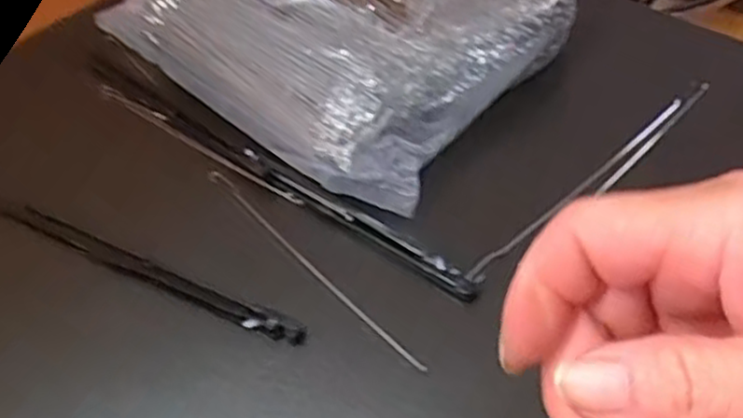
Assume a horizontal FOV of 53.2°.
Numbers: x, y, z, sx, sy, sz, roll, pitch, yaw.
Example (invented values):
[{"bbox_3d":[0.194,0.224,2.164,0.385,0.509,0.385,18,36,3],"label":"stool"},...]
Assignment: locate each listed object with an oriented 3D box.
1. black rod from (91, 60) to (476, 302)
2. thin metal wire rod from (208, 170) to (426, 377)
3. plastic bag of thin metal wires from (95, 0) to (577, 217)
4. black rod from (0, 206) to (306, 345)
[{"bbox_3d":[-0.063,-0.027,0.393,0.282,0.009,0.014,30,58,30],"label":"black rod"},{"bbox_3d":[-0.032,0.023,0.349,0.007,0.004,0.164,-35,53,-23],"label":"thin metal wire rod"},{"bbox_3d":[-0.015,-0.128,0.430,0.199,0.077,0.249,-38,54,-24],"label":"plastic bag of thin metal wires"},{"bbox_3d":[-0.110,0.027,0.354,0.182,0.009,0.013,20,54,24],"label":"black rod"}]

